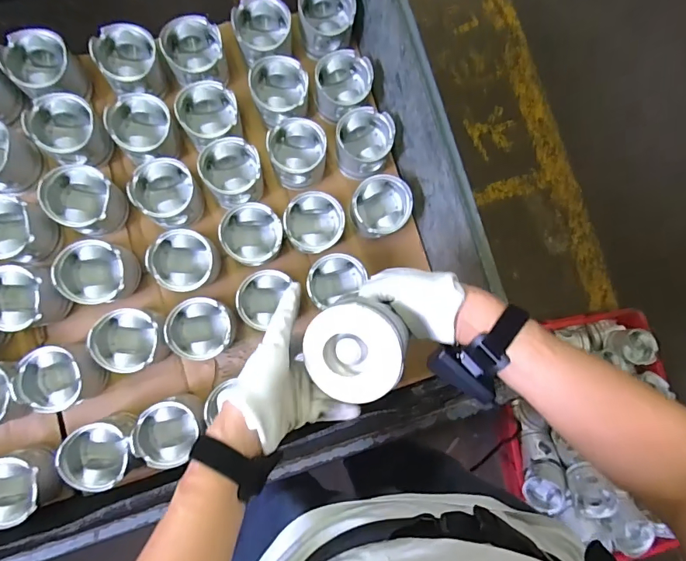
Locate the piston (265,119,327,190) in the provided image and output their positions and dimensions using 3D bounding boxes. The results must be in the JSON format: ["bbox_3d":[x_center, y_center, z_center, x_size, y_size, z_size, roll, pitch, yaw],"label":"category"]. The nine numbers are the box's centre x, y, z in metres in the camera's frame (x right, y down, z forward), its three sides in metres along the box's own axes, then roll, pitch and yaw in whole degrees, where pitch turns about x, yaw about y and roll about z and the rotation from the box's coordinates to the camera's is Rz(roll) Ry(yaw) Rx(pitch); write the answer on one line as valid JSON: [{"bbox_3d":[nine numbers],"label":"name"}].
[{"bbox_3d":[-0.075,-0.211,0.722,0.092,0.064,0.099,1,84,-6],"label":"piston"}]

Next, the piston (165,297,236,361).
[{"bbox_3d":[-0.218,0.074,0.671,0.095,0.062,0.092,2,84,-6],"label":"piston"}]

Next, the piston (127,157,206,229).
[{"bbox_3d":[-0.276,-0.136,0.687,0.098,0.070,0.092,1,84,-6],"label":"piston"}]

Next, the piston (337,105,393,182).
[{"bbox_3d":[0.033,-0.231,0.731,0.094,0.074,0.098,1,84,-6],"label":"piston"}]

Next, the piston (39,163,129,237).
[{"bbox_3d":[-0.395,-0.122,0.663,0.095,0.074,0.089,1,84,-6],"label":"piston"}]

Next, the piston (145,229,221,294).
[{"bbox_3d":[-0.249,-0.027,0.685,0.094,0.080,0.093,2,84,-6],"label":"piston"}]

